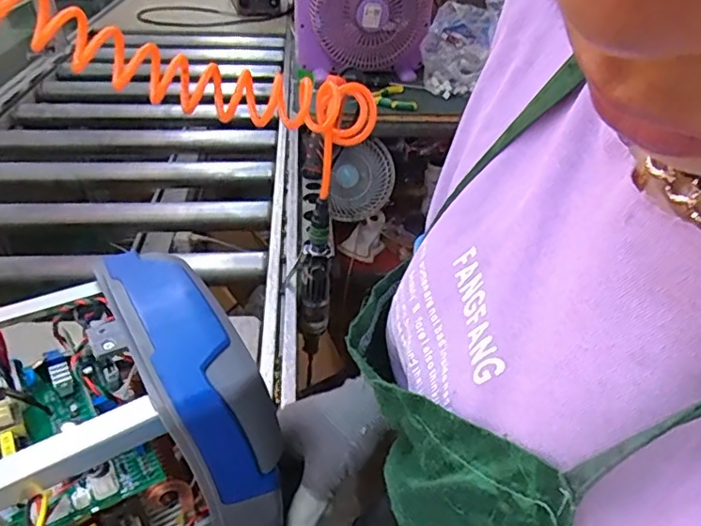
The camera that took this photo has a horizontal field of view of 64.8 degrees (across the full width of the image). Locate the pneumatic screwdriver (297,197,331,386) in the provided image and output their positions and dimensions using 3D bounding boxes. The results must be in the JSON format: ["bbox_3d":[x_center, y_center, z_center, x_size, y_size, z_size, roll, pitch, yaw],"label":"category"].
[{"bbox_3d":[-0.051,0.041,0.748,0.037,0.269,0.038,3,37,-2],"label":"pneumatic screwdriver"}]

